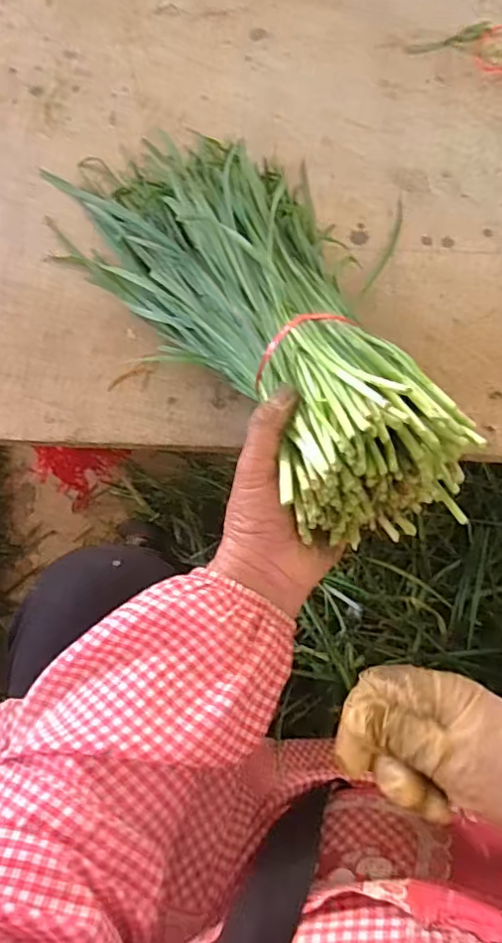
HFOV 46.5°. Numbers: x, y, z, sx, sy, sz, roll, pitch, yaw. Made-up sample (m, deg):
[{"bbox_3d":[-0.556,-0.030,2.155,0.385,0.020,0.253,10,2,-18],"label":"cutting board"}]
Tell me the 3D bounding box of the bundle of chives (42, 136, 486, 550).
[{"bbox_3d":[-0.021,-0.149,0.447,0.153,0.095,0.465,-28,52,-9],"label":"bundle of chives"}]

